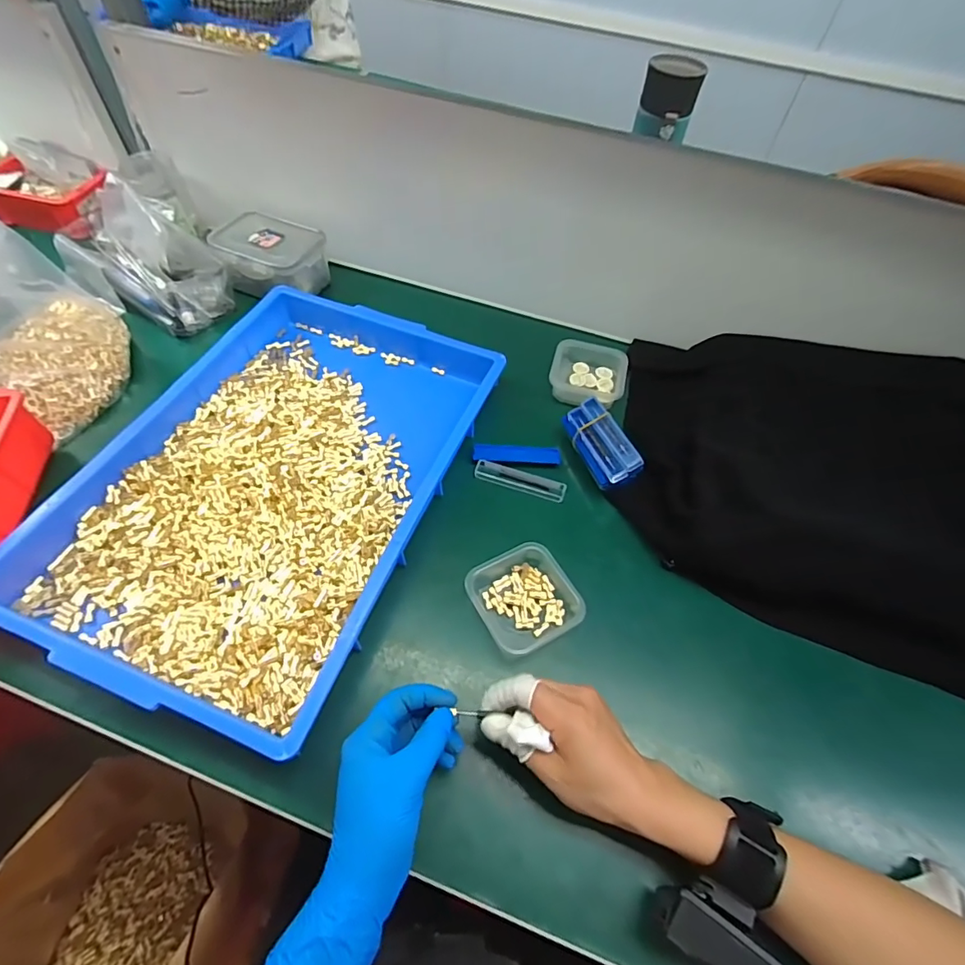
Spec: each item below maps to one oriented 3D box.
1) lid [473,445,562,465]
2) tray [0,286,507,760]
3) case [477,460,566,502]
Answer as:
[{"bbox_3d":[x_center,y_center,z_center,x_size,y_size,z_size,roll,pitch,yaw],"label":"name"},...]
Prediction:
[{"bbox_3d":[0.036,-0.028,0.521,0.088,0.009,0.017,2,56,-4],"label":"lid"},{"bbox_3d":[-0.186,-0.020,0.477,0.288,0.058,0.423,20,57,8],"label":"tray"},{"bbox_3d":[0.038,-0.003,0.511,0.091,0.007,0.026,15,56,5],"label":"case"}]

